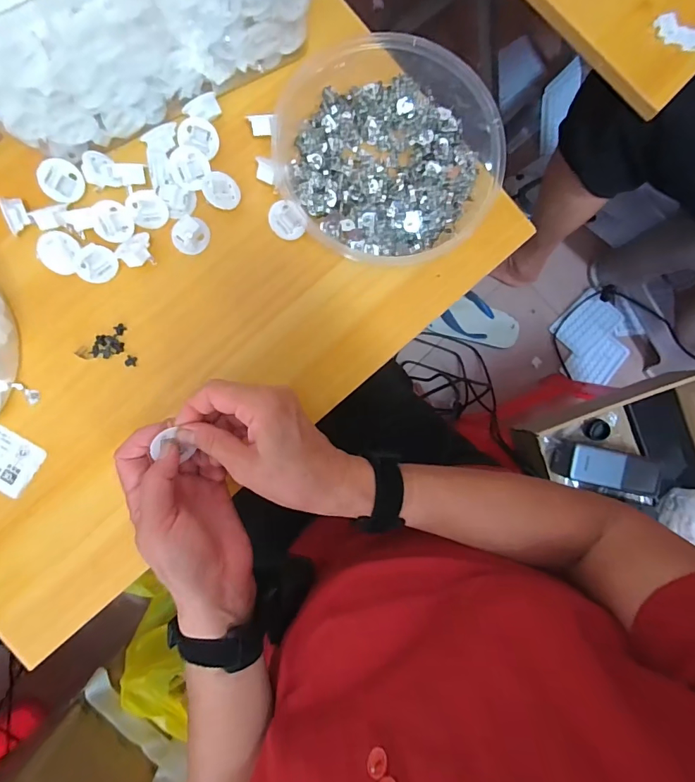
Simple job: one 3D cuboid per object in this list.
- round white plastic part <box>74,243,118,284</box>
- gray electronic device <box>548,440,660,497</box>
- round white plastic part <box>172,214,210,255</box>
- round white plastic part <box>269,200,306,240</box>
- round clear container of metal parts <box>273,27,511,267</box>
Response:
[{"bbox_3d":[-0.216,-0.109,0.365,0.030,0.007,0.033,22,103,-31],"label":"round white plastic part"},{"bbox_3d":[0.367,0.109,0.600,0.138,0.048,0.050,14,89,-2],"label":"gray electronic device"},{"bbox_3d":[-0.137,-0.137,0.369,0.032,0.013,0.029,-44,91,-1],"label":"round white plastic part"},{"bbox_3d":[-0.052,-0.147,0.366,0.032,0.006,0.029,40,107,-22],"label":"round white plastic part"},{"bbox_3d":[0.033,-0.200,0.362,0.182,0.047,0.177,0,90,-2],"label":"round clear container of metal parts"}]

